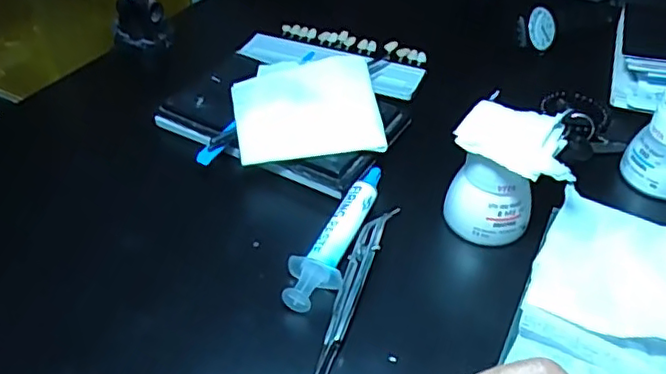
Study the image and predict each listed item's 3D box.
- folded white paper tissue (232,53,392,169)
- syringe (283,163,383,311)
[{"bbox_3d":[-0.019,-0.057,0.424,0.094,0.007,0.102,-7,47,-5],"label":"folded white paper tissue"},{"bbox_3d":[0.004,0.025,0.357,0.027,0.011,0.115,17,45,17],"label":"syringe"}]

